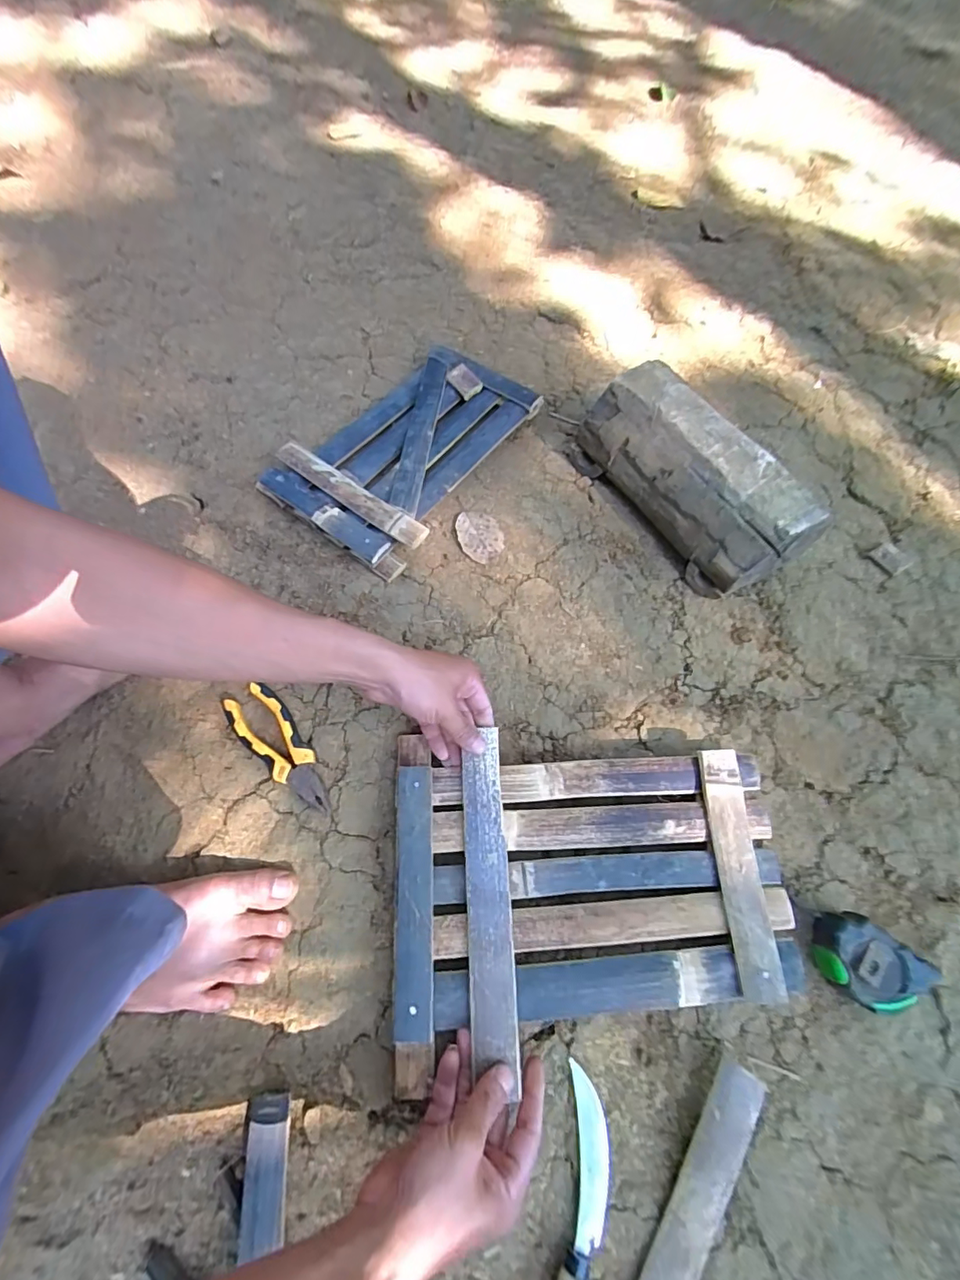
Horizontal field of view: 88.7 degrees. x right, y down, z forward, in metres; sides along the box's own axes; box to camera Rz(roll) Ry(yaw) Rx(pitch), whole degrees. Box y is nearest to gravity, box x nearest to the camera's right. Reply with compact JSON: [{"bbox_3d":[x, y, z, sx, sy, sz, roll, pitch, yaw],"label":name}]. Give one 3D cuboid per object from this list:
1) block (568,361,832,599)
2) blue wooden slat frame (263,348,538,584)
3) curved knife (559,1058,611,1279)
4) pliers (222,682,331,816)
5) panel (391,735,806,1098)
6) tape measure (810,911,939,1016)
[{"bbox_3d":[0.255,-0.193,0.606,0.110,0.120,0.280,-31,71,-16],"label":"block"},{"bbox_3d":[-0.089,-0.256,0.659,0.216,0.042,0.341,37,69,12],"label":"blue wooden slat frame"},{"bbox_3d":[0.069,0.444,0.361,0.041,0.028,0.195,17,66,4],"label":"curved knife"},{"bbox_3d":[-0.195,0.111,0.482,0.051,0.026,0.147,-35,72,-17],"label":"pliers"},{"bbox_3d":[0.099,0.225,0.448,0.347,0.050,0.237,-1,66,-4],"label":"panel"},{"bbox_3d":[0.338,0.285,0.436,0.085,0.044,0.065,38,69,13],"label":"tape measure"}]

